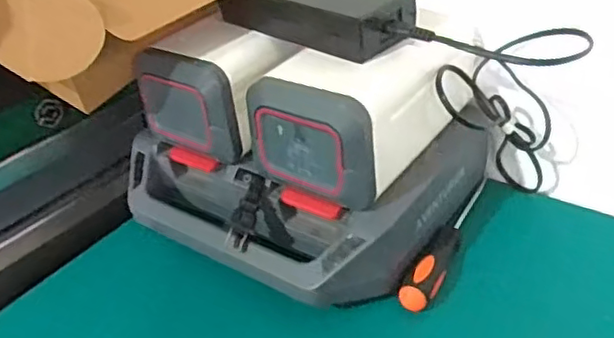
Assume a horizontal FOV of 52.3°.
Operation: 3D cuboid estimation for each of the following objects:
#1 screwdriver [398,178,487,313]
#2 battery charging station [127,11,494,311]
[{"bbox_3d":[0.119,0.058,0.533,0.025,0.024,0.167,12,38,26],"label":"screwdriver"},{"bbox_3d":[-0.003,-0.044,0.550,0.275,0.167,0.238,18,41,32],"label":"battery charging station"}]

